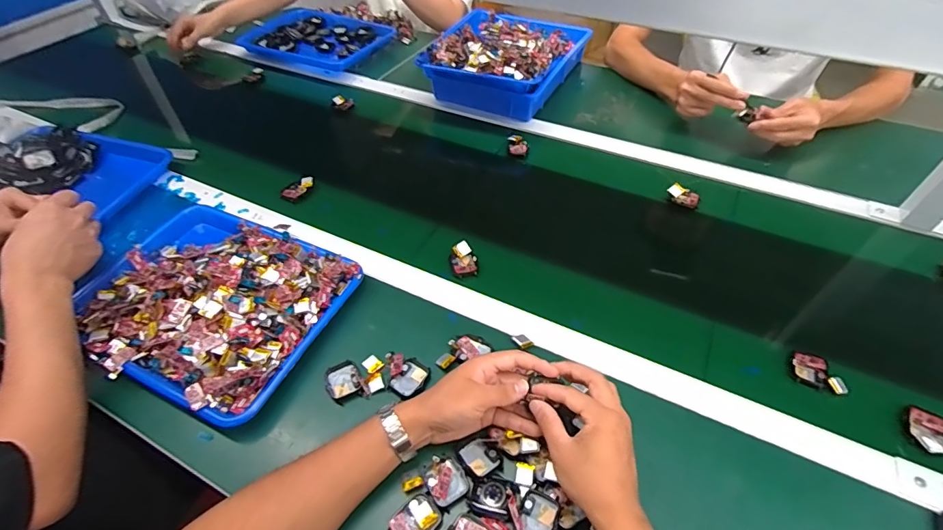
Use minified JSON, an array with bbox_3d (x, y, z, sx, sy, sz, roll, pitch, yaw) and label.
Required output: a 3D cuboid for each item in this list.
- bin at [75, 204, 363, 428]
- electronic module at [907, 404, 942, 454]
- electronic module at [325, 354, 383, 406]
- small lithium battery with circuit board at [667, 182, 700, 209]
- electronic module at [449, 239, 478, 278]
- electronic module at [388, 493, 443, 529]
[{"bbox_3d":[-0.342,0.042,0.587,0.330,0.059,0.249,19,52,17],"label":"bin"},{"bbox_3d":[0.487,0.174,0.473,0.034,0.009,0.057,21,45,27],"label":"electronic module"},{"bbox_3d":[-0.138,0.136,0.529,0.065,0.012,0.046,-14,50,-10],"label":"electronic module"},{"bbox_3d":[0.346,-0.113,0.723,0.049,0.018,0.028,27,55,23],"label":"small lithium battery with circuit board"},{"bbox_3d":[-0.012,-0.009,0.642,0.038,0.014,0.059,-10,50,-7],"label":"electronic module"},{"bbox_3d":[-0.054,0.248,0.428,0.039,0.013,0.047,33,58,26],"label":"electronic module"}]

